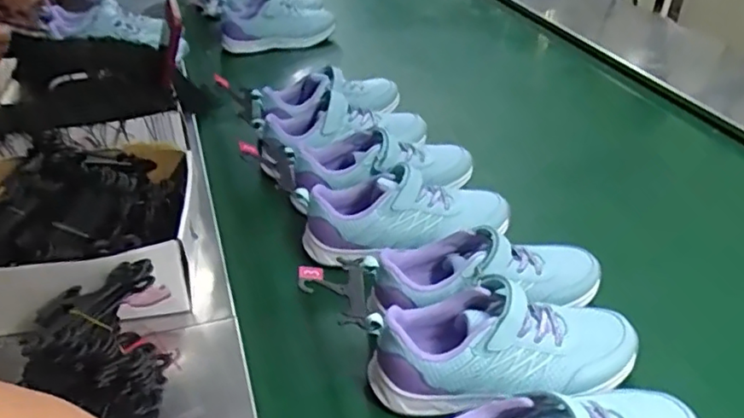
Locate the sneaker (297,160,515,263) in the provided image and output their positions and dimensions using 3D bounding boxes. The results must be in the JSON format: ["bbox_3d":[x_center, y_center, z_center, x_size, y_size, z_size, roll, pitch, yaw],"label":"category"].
[{"bbox_3d":[0.037,-0.002,0.697,0.238,0.081,0.081,-5,38,-7],"label":"sneaker"}]

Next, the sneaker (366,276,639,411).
[{"bbox_3d":[0.115,0.114,0.539,0.228,0.079,0.083,-2,38,-3],"label":"sneaker"}]

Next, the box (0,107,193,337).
[{"bbox_3d":[-0.305,0.014,0.610,0.232,0.106,0.216,-8,38,-10],"label":"box"}]

